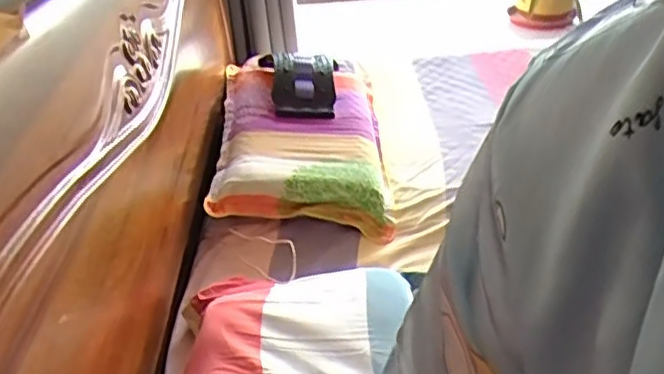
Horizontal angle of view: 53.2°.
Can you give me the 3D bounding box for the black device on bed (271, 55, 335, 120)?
[{"bbox_3d":[-0.070,-0.260,1.688,0.152,0.070,0.244,-4,34,1],"label":"black device on bed"}]

